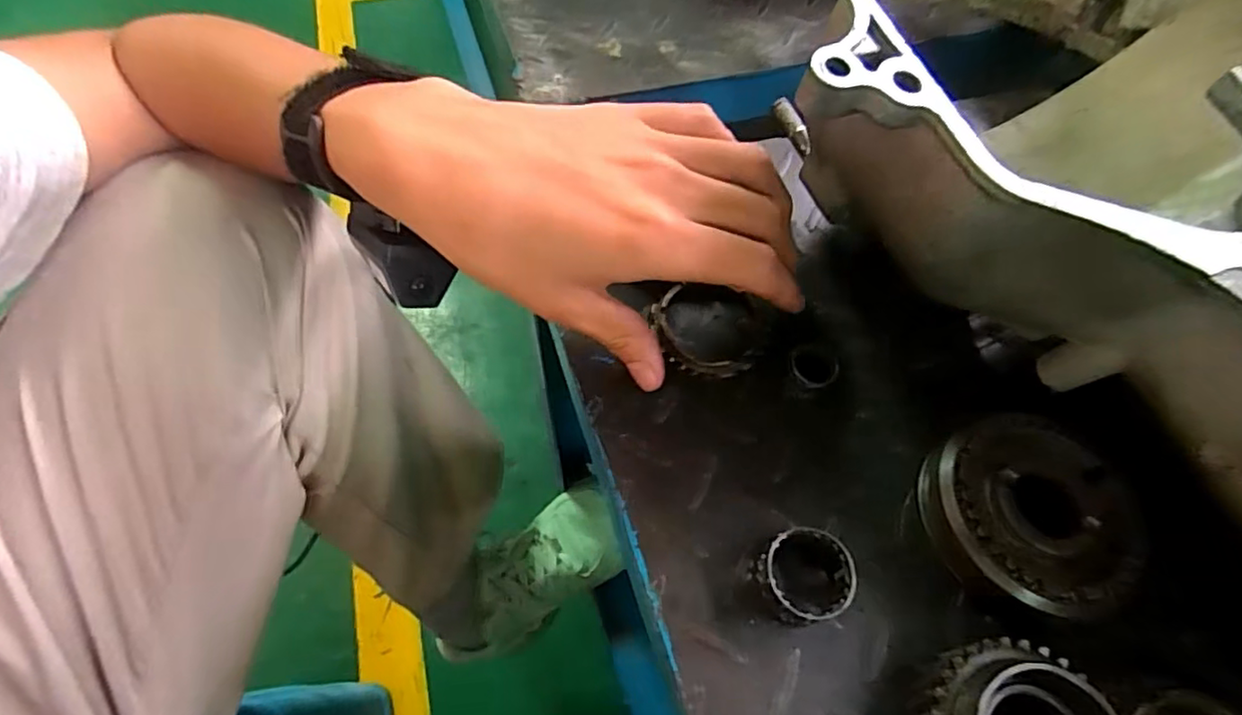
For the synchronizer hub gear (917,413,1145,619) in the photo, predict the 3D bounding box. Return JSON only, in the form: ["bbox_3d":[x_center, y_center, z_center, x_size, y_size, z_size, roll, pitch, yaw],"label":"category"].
[{"bbox_3d":[0.162,0.064,0.250,0.079,0.023,0.072,2,59,-3],"label":"synchronizer hub gear"}]

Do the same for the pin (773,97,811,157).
[{"bbox_3d":[0.086,-0.115,0.307,0.007,0.008,0.030,-29,91,-19],"label":"pin"}]

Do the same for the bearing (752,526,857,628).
[{"bbox_3d":[0.069,0.083,0.236,0.034,0.019,0.032,-3,59,-5],"label":"bearing"}]

